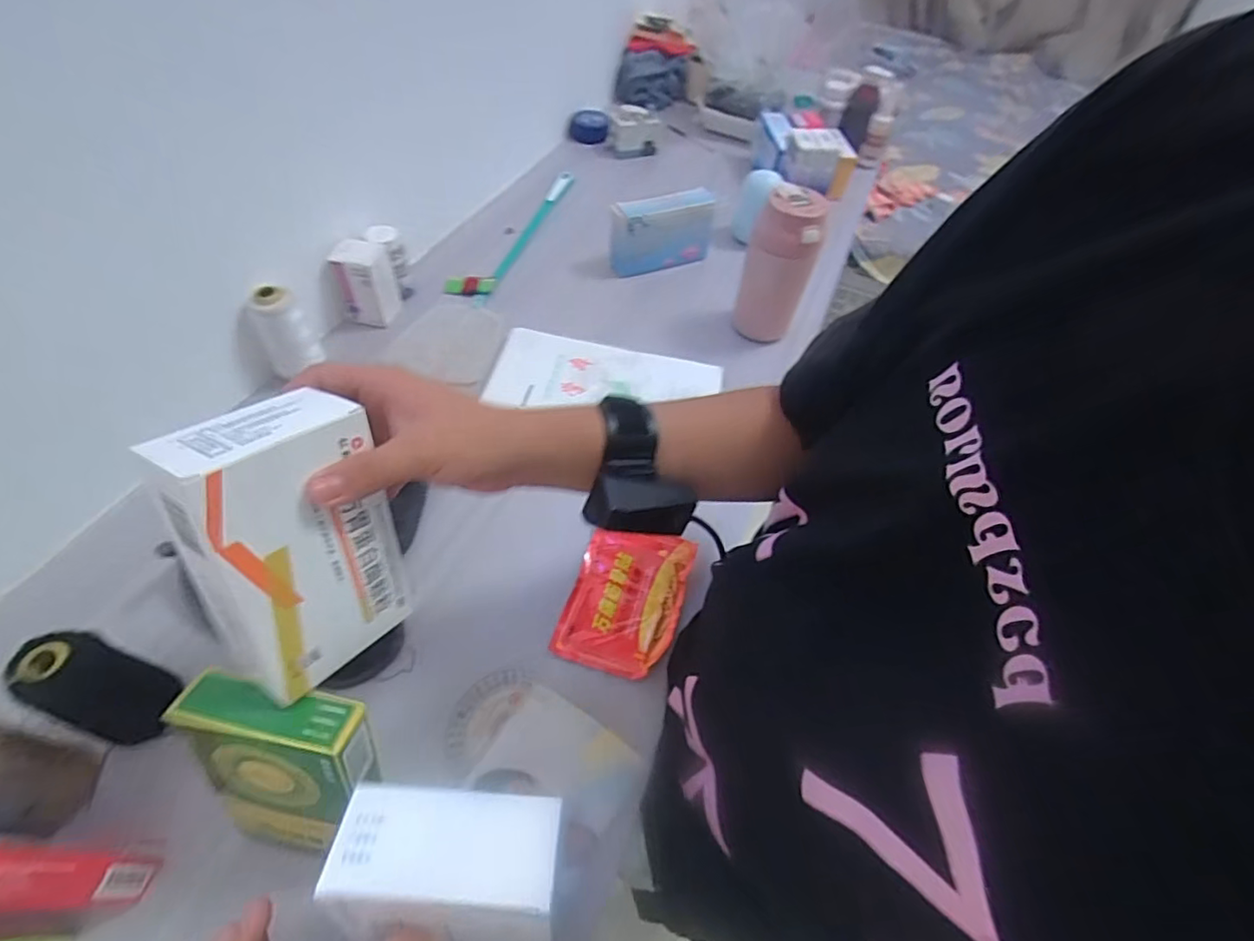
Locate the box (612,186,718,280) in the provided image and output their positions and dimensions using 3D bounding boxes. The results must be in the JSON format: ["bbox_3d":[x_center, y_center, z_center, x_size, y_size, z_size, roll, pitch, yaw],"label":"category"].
[{"bbox_3d":[0.047,-0.328,0.803,0.147,0.105,0.028,-15,55,-16],"label":"box"}]

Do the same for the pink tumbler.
[{"bbox_3d":[0.177,-0.239,0.690,0.076,0.163,0.084,17,53,7],"label":"pink tumbler"}]

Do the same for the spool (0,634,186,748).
[{"bbox_3d":[-0.360,0.147,0.394,0.044,0.103,0.050,21,54,10],"label":"spool"}]

